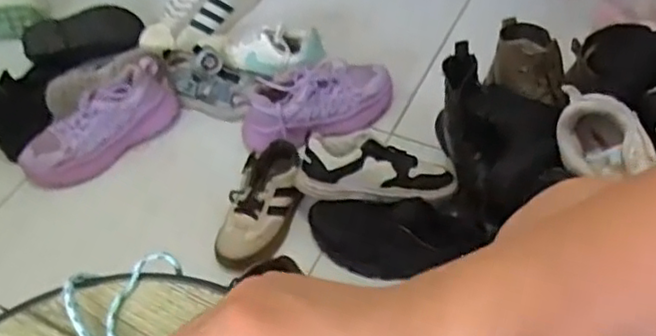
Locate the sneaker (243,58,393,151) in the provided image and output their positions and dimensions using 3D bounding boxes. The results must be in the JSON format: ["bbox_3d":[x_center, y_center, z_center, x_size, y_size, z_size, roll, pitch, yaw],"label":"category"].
[{"bbox_3d":[-0.015,-0.101,1.028,0.247,0.090,0.117,-10,49,-2],"label":"sneaker"}]

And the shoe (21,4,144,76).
[{"bbox_3d":[-0.441,-0.240,1.184,0.215,0.076,0.096,-28,51,-34],"label":"shoe"}]

